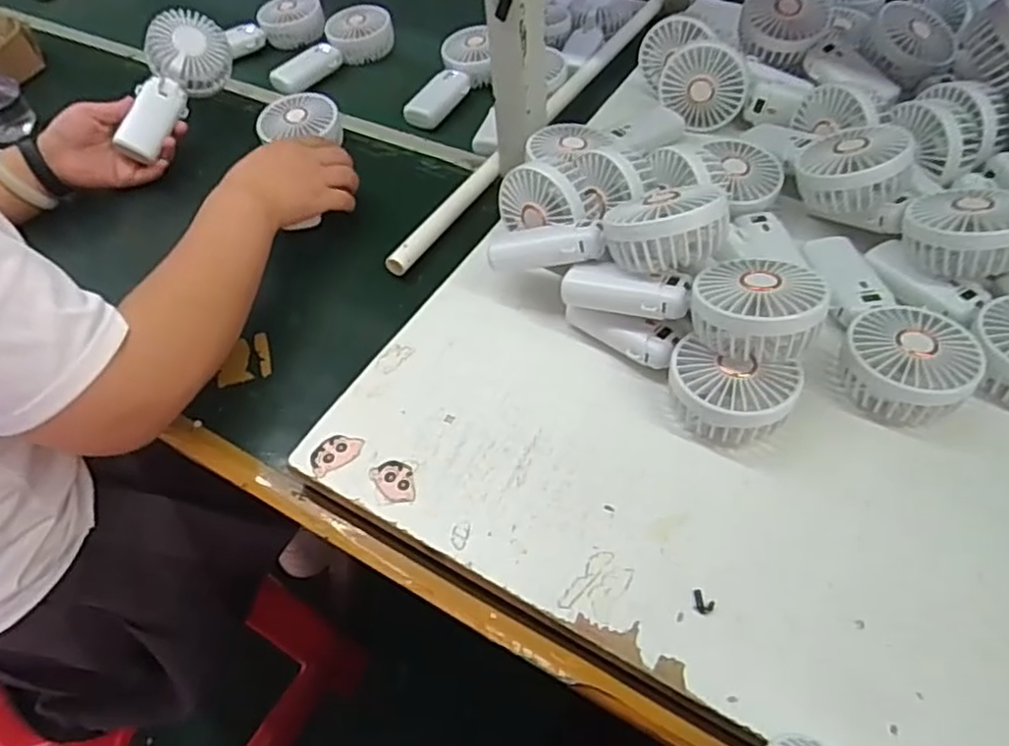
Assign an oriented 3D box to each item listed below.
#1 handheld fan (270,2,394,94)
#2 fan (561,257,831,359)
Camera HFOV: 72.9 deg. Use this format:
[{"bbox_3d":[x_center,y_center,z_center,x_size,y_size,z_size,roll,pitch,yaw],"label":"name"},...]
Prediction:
[{"bbox_3d":[-0.234,-0.431,0.914,0.070,0.054,0.182,36,62,28],"label":"handheld fan"},{"bbox_3d":[0.131,-0.052,0.483,0.176,0.040,0.074,10,52,29],"label":"fan"}]

